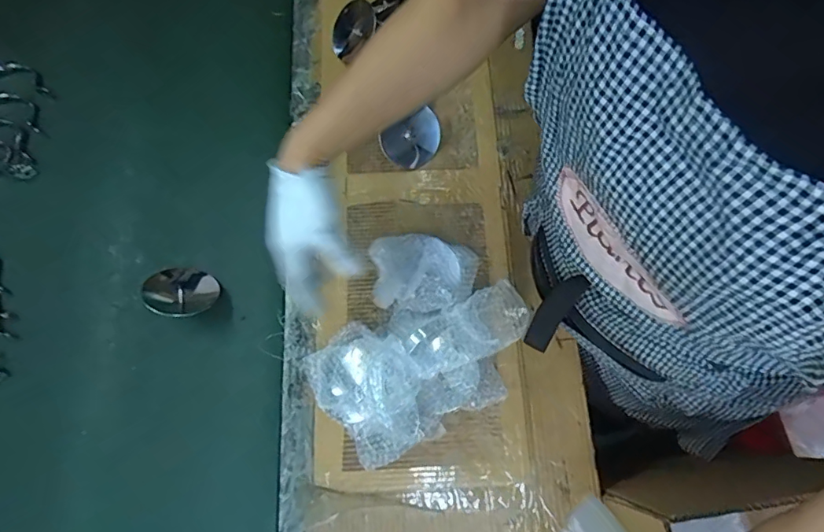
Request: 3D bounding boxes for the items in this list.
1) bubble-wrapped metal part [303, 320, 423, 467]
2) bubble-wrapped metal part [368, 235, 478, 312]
[{"bbox_3d":[-0.050,0.137,0.541,0.113,0.071,0.151,-38,76,-11],"label":"bubble-wrapped metal part"},{"bbox_3d":[0.016,0.011,0.584,0.121,0.057,0.087,-6,73,0],"label":"bubble-wrapped metal part"}]

